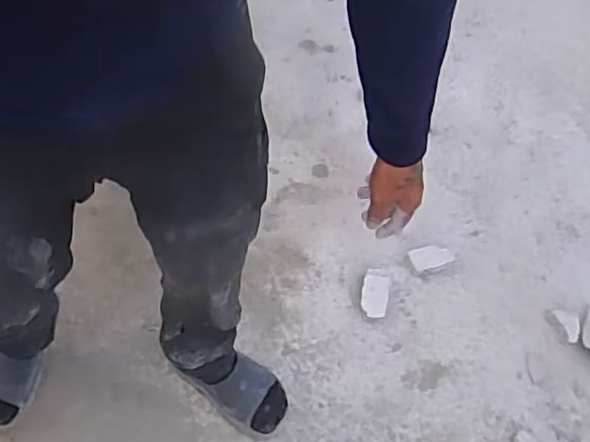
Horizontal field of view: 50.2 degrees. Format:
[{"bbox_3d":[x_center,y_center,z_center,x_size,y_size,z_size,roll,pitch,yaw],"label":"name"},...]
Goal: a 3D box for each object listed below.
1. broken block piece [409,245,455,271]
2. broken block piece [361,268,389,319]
[{"bbox_3d":[0.278,0.072,1.293,0.083,0.012,0.049,-16,61,-8],"label":"broken block piece"},{"bbox_3d":[0.159,0.142,1.244,0.048,0.027,0.110,10,61,6],"label":"broken block piece"}]

